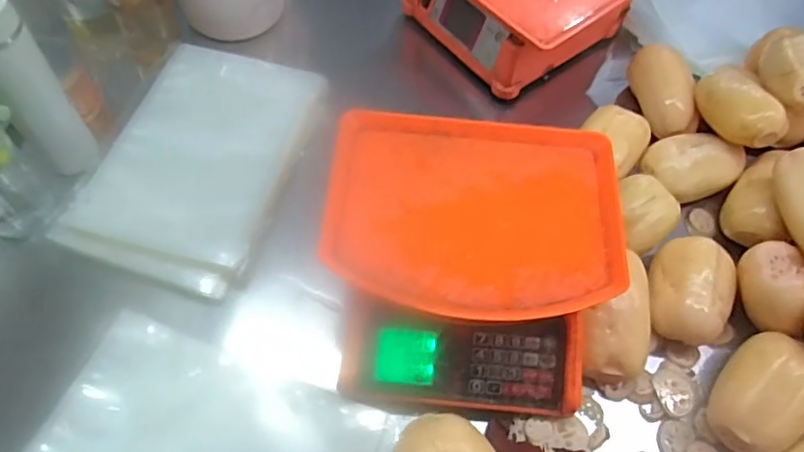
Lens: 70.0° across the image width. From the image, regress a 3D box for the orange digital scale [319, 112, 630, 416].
[{"bbox_3d":[0.068,0.035,0.596,0.288,0.115,0.280,4,60,0],"label":"orange digital scale"}]

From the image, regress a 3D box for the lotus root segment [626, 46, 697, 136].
[{"bbox_3d":[0.355,-0.180,0.764,0.073,0.053,0.133,-7,60,-6],"label":"lotus root segment"}]

